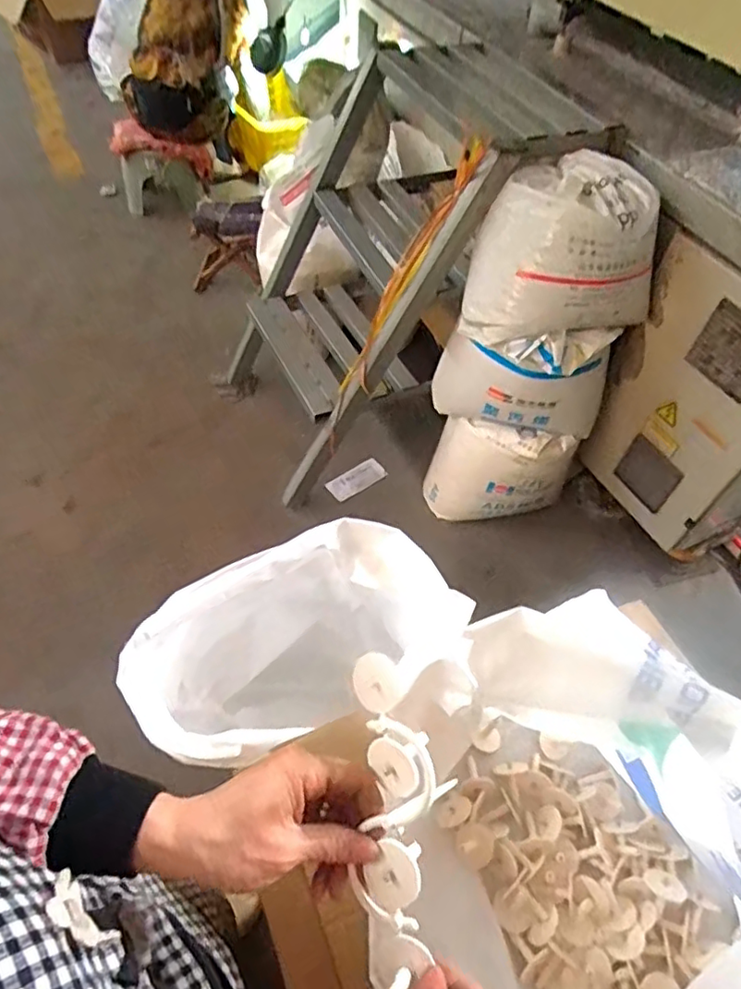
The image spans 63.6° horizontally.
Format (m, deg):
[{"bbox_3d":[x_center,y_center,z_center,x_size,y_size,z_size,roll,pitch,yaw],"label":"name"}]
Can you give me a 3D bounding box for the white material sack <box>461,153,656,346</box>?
[{"bbox_3d":[0.346,-0.408,1.072,0.323,0.308,0.142,25,55,13],"label":"white material sack"}]

